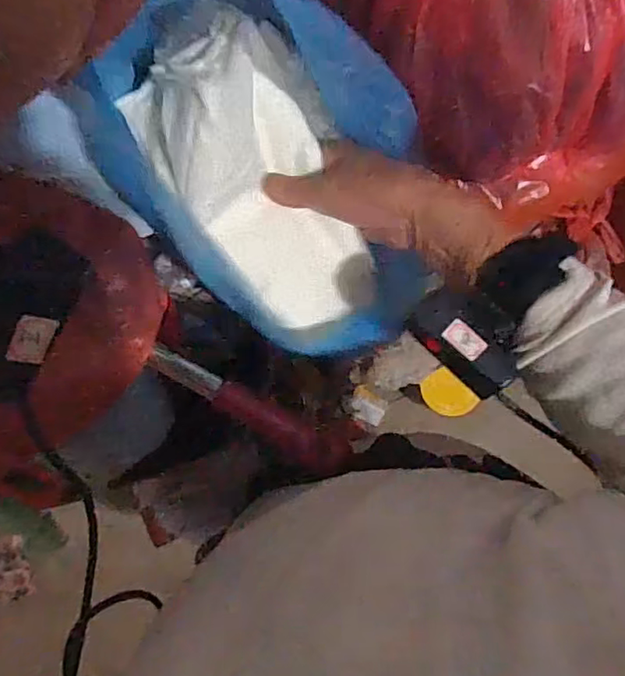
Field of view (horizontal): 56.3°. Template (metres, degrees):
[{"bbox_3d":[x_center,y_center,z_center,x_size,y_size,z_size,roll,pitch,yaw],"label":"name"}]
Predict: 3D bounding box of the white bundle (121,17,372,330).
[{"bbox_3d":[-0.026,-0.099,0.402,0.113,0.058,0.209,-36,119,-24],"label":"white bundle"}]

